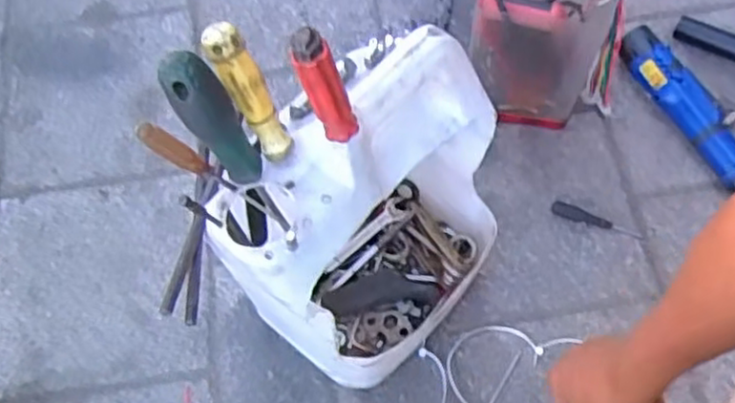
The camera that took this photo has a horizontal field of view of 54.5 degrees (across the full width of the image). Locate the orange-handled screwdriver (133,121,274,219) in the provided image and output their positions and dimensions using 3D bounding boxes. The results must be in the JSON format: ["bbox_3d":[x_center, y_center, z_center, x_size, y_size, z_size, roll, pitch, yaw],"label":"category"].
[{"bbox_3d":[-0.108,-0.020,0.485,0.108,0.013,0.013,35,66,-24],"label":"orange-handled screwdriver"}]

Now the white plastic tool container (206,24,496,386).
[{"bbox_3d":[0.004,0.022,0.645,0.146,0.331,0.237,38,72,16],"label":"white plastic tool container"}]

